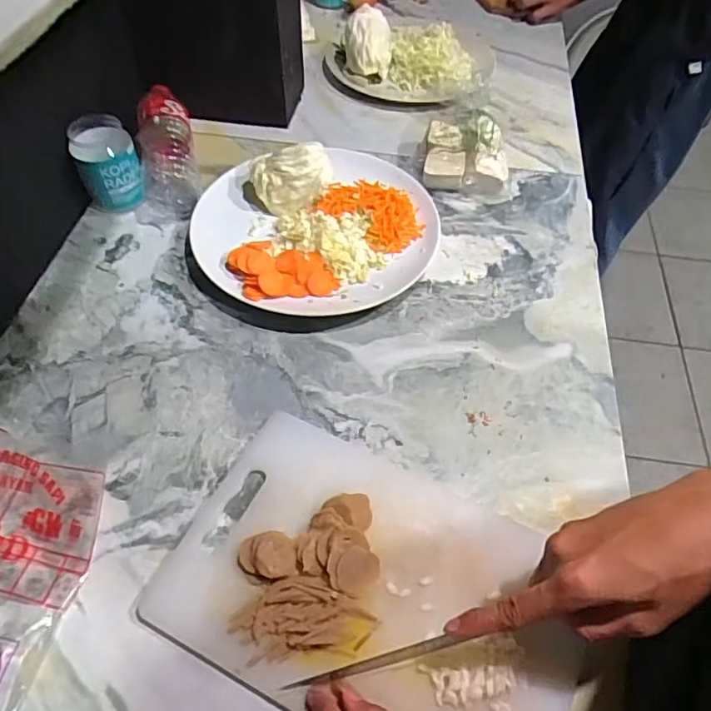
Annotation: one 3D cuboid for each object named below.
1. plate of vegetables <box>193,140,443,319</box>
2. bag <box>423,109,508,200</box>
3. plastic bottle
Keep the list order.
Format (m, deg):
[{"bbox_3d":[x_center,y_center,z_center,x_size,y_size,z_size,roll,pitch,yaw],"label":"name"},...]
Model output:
[{"bbox_3d":[-0.038,-0.145,0.611,0.259,0.073,0.229,-7,54,-8],"label":"plate of vegetables"},{"bbox_3d":[0.134,-0.246,0.694,0.095,0.061,0.096,3,54,0],"label":"bag"},{"bbox_3d":[-0.226,-0.246,0.675,0.061,0.070,0.193,-11,55,-10],"label":"plastic bottle"}]

